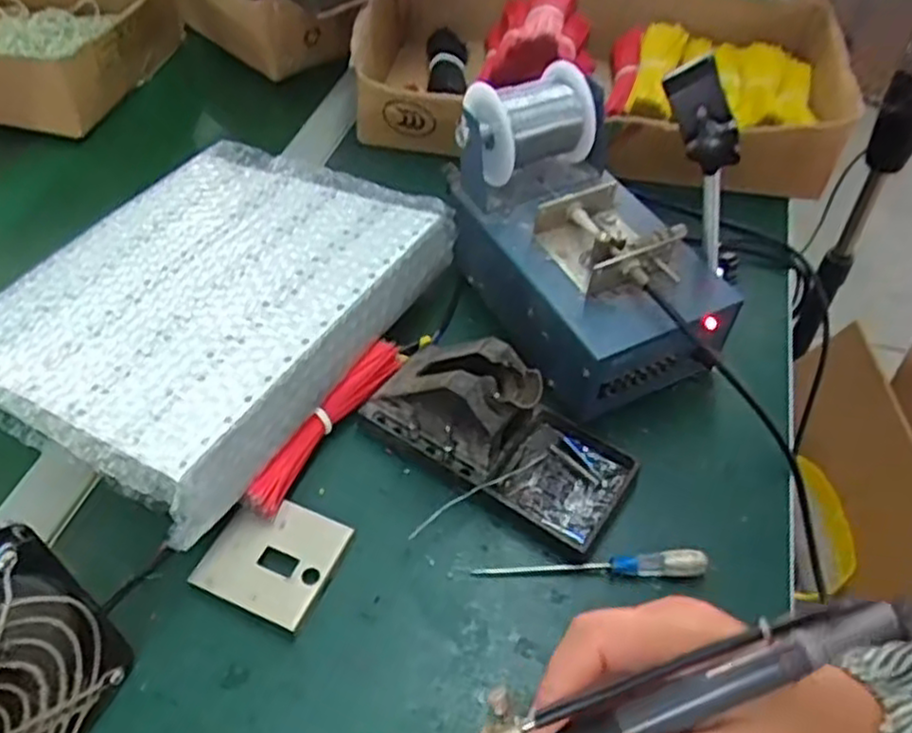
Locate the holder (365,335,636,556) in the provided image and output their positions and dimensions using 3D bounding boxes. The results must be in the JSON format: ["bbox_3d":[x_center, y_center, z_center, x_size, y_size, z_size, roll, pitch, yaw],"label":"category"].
[{"bbox_3d":[0.028,0.030,0.434,0.155,0.070,0.071,28,53,21],"label":"holder"}]

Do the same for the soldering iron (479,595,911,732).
[{"bbox_3d":[0.046,0.116,0.243,0.203,0.025,0.025,-26,50,7],"label":"soldering iron"}]

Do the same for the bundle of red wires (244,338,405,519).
[{"bbox_3d":[-0.074,0.027,0.443,0.016,0.029,0.143,24,52,18],"label":"bundle of red wires"}]

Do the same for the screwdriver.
[{"bbox_3d":[0.074,0.110,0.402,0.124,0.012,0.012,-1,48,-3],"label":"screwdriver"}]

